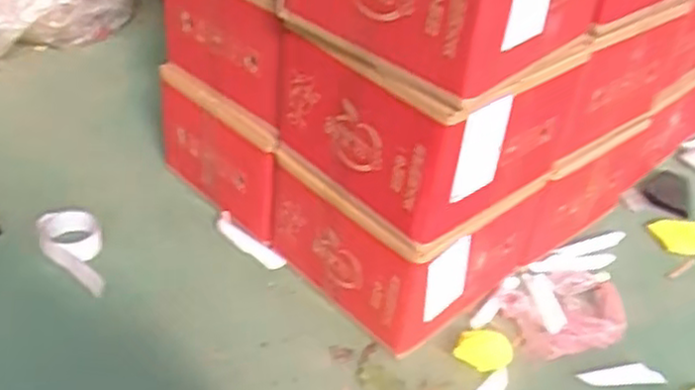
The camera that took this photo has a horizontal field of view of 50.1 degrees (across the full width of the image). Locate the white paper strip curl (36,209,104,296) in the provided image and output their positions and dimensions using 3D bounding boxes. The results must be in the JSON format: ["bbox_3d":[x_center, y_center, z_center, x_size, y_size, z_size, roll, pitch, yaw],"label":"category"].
[{"bbox_3d":[-0.416,0.087,1.140,0.091,0.050,0.142,-15,43,-27],"label":"white paper strip curl"}]

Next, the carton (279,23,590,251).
[{"bbox_3d":[0.095,-0.127,1.007,0.297,0.207,0.273,35,45,30],"label":"carton"}]

